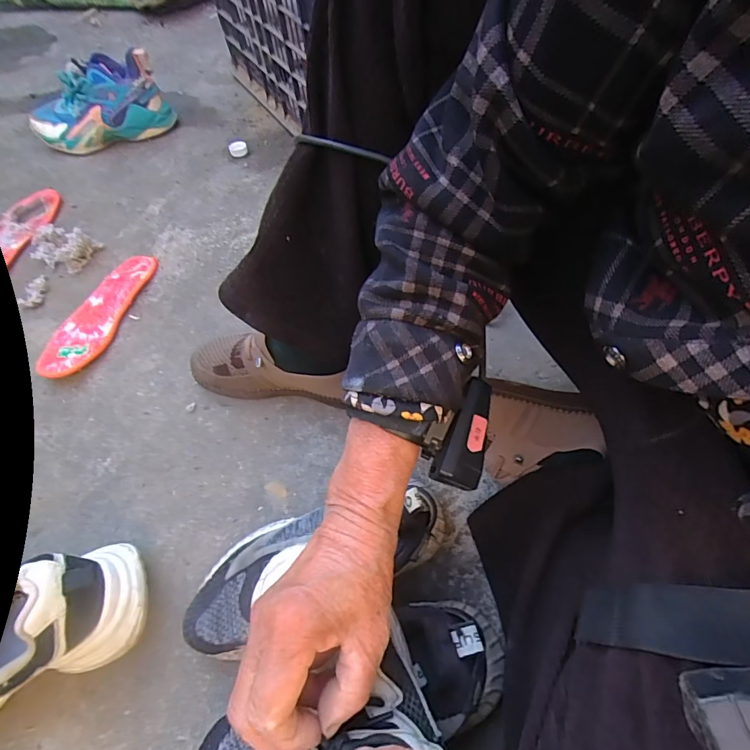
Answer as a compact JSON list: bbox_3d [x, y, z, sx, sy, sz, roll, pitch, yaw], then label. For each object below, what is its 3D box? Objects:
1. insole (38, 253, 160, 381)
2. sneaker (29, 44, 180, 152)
[{"bbox_3d":[-0.359,-0.084,0.581,0.067,0.020,0.211,8,59,8],"label":"insole"},{"bbox_3d":[-0.483,-0.466,0.769,0.231,0.122,0.074,-11,58,-4],"label":"sneaker"}]

